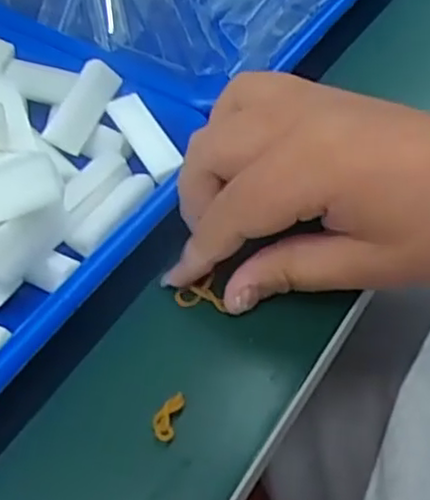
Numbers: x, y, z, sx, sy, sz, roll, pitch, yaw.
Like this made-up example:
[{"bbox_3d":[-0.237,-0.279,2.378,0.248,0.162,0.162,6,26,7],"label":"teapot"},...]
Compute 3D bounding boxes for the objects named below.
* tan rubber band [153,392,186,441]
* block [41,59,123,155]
[{"bbox_3d":[-0.018,0.062,0.259,0.009,0.004,0.018,12,51,10],"label":"tan rubber band"},{"bbox_3d":[-0.065,-0.070,0.340,0.019,0.009,0.046,32,90,24],"label":"block"}]

